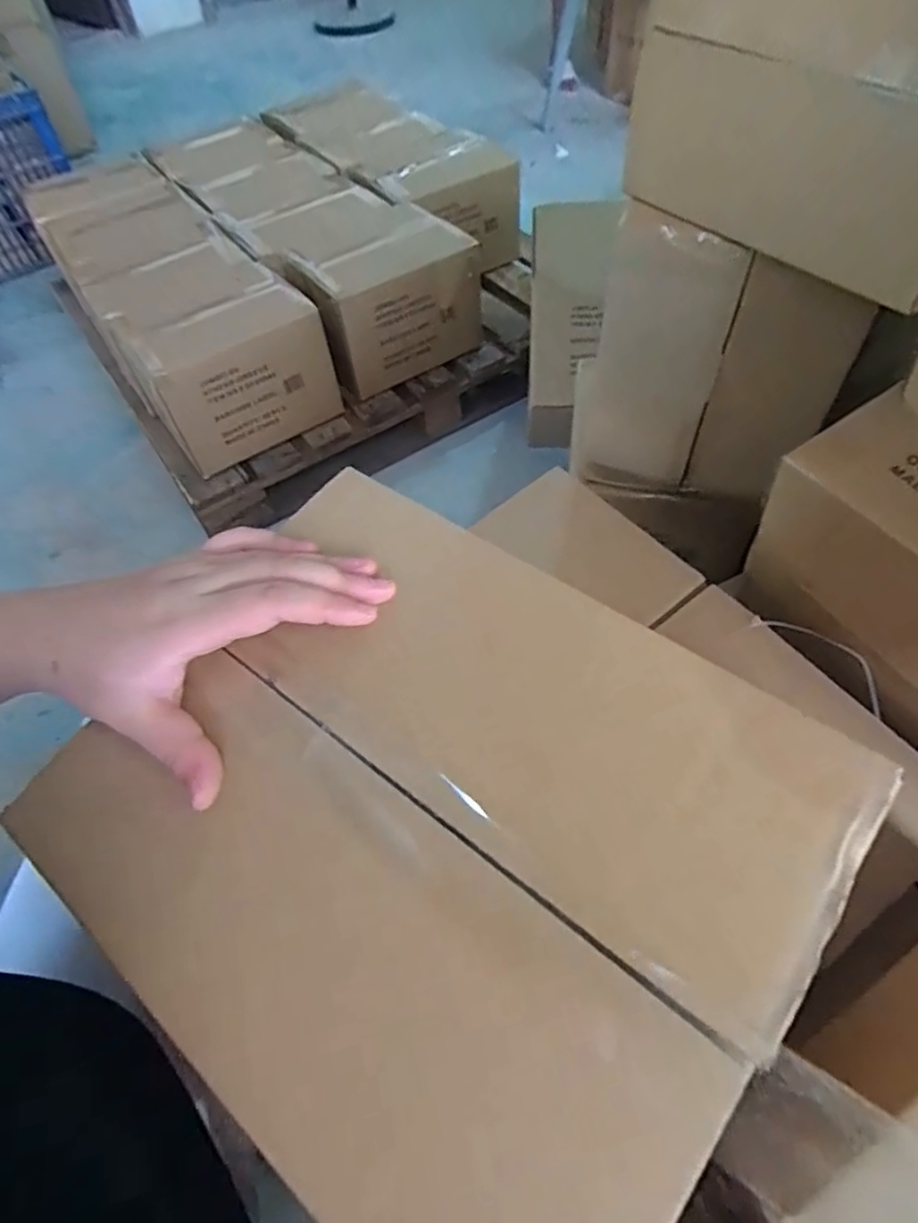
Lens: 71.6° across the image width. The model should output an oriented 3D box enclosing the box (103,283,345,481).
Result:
[{"bbox_3d":[-0.447,-0.476,1.210,0.317,0.205,0.296,-32,59,-17],"label":"box"}]

